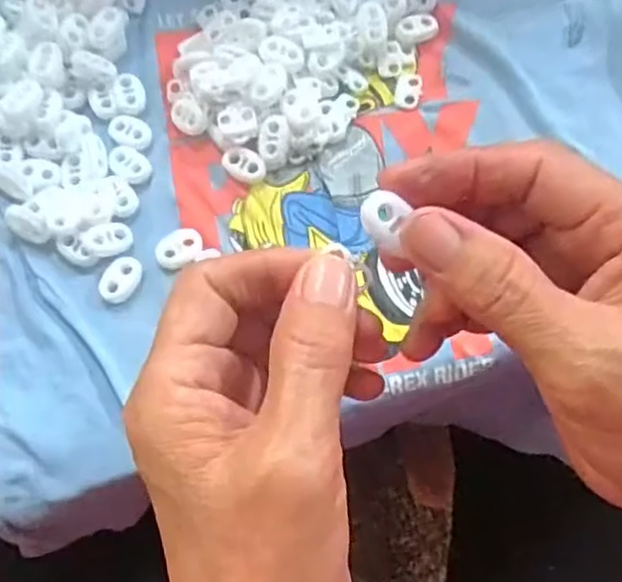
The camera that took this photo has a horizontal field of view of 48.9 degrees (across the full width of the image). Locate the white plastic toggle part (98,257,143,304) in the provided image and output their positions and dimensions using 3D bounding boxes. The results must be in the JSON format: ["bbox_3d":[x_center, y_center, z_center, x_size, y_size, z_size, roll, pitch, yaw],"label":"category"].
[{"bbox_3d":[-0.088,-0.005,0.318,0.015,0.005,0.022,25,75,8],"label":"white plastic toggle part"}]

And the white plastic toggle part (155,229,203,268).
[{"bbox_3d":[-0.062,-0.021,0.321,0.022,0.004,0.017,-41,77,-10],"label":"white plastic toggle part"}]

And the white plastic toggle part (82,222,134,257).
[{"bbox_3d":[-0.095,-0.024,0.321,0.022,0.008,0.014,-20,74,-5],"label":"white plastic toggle part"}]

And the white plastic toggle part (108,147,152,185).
[{"bbox_3d":[-0.088,-0.062,0.334,0.023,0.004,0.016,39,78,11],"label":"white plastic toggle part"}]

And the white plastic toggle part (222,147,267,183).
[{"bbox_3d":[-0.033,-0.061,0.332,0.022,0.004,0.015,20,92,2],"label":"white plastic toggle part"}]

